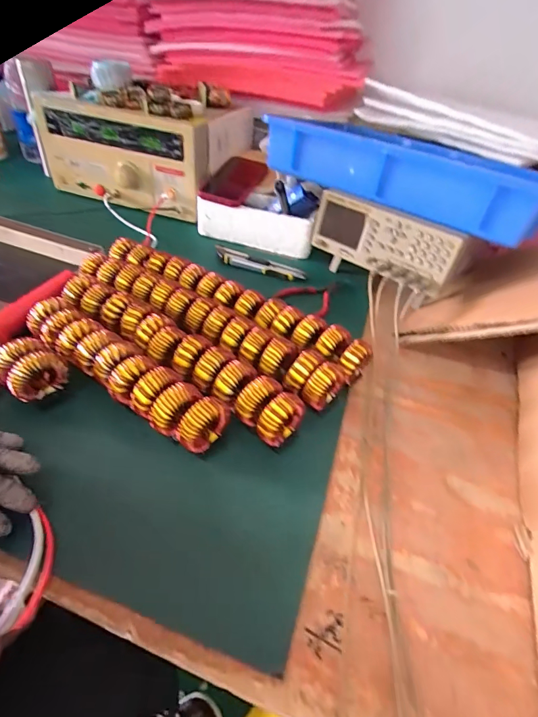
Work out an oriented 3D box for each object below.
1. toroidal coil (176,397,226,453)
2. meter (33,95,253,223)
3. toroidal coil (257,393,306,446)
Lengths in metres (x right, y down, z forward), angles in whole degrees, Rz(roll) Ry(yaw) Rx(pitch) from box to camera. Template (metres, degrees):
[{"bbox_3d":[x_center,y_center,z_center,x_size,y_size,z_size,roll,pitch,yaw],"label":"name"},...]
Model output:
[{"bbox_3d":[-0.060,0.065,0.350,0.018,0.056,0.045,34,50,26],"label":"toroidal coil"},{"bbox_3d":[-0.237,-0.415,0.759,0.325,0.160,0.227,17,41,11],"label":"meter"},{"bbox_3d":[0.011,0.062,0.364,0.045,0.055,0.022,-30,54,-32],"label":"toroidal coil"}]

